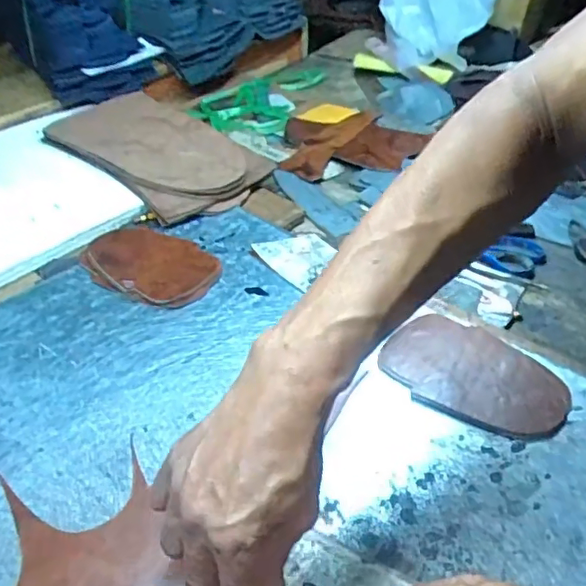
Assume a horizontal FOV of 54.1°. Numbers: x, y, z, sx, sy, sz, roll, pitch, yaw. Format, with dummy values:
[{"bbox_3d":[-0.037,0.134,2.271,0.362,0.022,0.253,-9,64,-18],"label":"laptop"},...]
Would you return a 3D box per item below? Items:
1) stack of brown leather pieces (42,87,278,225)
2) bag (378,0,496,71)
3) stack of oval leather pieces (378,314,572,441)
[{"bbox_3d":[-0.185,-0.209,0.800,0.307,0.039,0.188,33,58,28],"label":"stack of brown leather pieces"},{"bbox_3d":[0.269,-0.550,1.107,0.202,0.223,0.049,21,18,2],"label":"bag"},{"bbox_3d":[0.155,0.069,0.494,0.152,0.016,0.097,33,58,28],"label":"stack of oval leather pieces"}]

